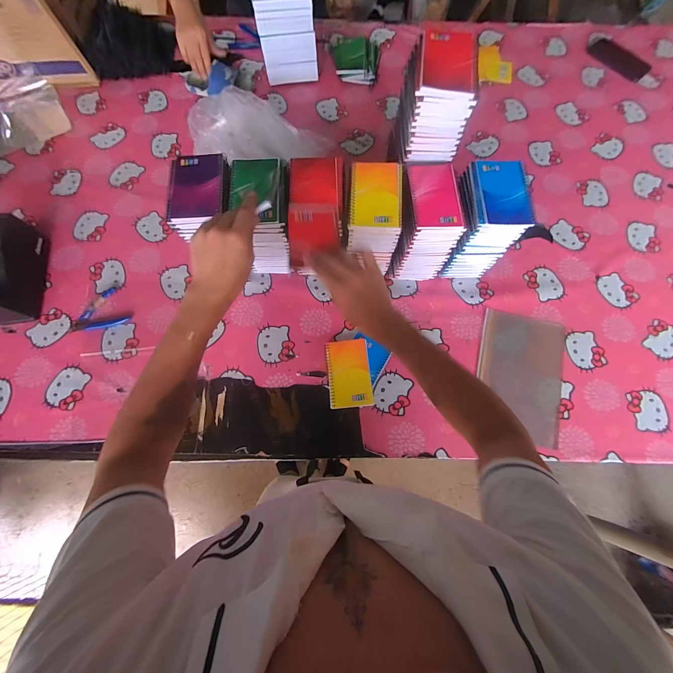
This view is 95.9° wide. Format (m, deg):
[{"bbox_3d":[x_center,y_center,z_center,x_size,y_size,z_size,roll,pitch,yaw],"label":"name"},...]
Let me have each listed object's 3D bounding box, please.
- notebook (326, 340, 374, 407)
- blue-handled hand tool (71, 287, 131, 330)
[{"bbox_3d":[0.025,0.072,0.592,0.082,0.006,0.128,-6,75,1],"label":"notebook"},{"bbox_3d":[-0.498,-0.046,0.633,0.107,0.007,0.087,-30,75,-9],"label":"blue-handled hand tool"}]

